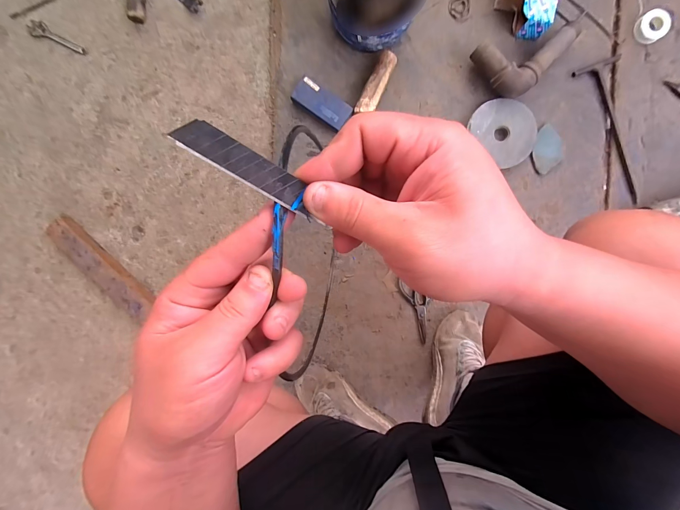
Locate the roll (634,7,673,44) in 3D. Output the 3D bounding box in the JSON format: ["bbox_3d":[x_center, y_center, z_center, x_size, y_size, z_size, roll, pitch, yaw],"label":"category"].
[{"bbox_3d":[0.722,-0.527,0.674,0.076,0.025,0.066,-34,94,3],"label":"roll"}]

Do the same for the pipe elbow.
[{"bbox_3d":[0.440,-0.438,0.663,0.260,0.063,0.122,-18,95,2],"label":"pipe elbow"}]

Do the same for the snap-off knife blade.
[{"bbox_3d":[-0.045,-0.045,0.159,0.081,0.004,0.017,30,95,-21],"label":"snap-off knife blade"}]

